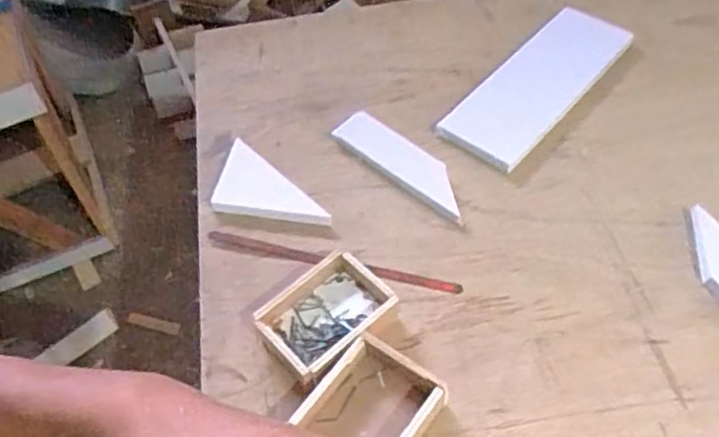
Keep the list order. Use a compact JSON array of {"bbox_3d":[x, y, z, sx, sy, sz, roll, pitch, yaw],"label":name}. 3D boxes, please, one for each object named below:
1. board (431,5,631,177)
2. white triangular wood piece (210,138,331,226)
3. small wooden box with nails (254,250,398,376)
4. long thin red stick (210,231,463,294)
[{"bbox_3d":[0.253,-0.191,0.909,0.113,0.023,0.320,35,65,26],"label":"board"},{"bbox_3d":[-0.131,-0.028,0.815,0.089,0.012,0.189,-38,60,-20],"label":"white triangular wood piece"},{"bbox_3d":[-0.034,0.103,0.699,0.129,0.048,0.097,-40,61,-21],"label":"small wooden box with nails"},{"bbox_3d":[-0.035,0.053,0.775,0.313,0.011,0.016,12,57,13],"label":"long thin red stick"}]

